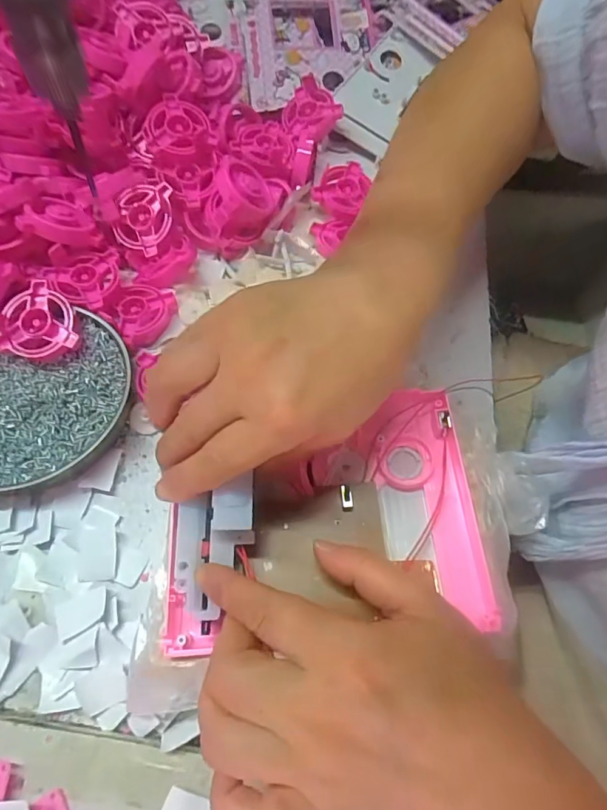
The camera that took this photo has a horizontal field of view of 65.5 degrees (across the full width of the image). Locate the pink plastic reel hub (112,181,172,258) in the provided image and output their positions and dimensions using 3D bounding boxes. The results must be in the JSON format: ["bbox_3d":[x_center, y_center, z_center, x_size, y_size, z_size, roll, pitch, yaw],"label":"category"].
[{"bbox_3d":[-0.121,-0.144,0.357,0.045,0.013,0.053,30,96,7],"label":"pink plastic reel hub"}]

